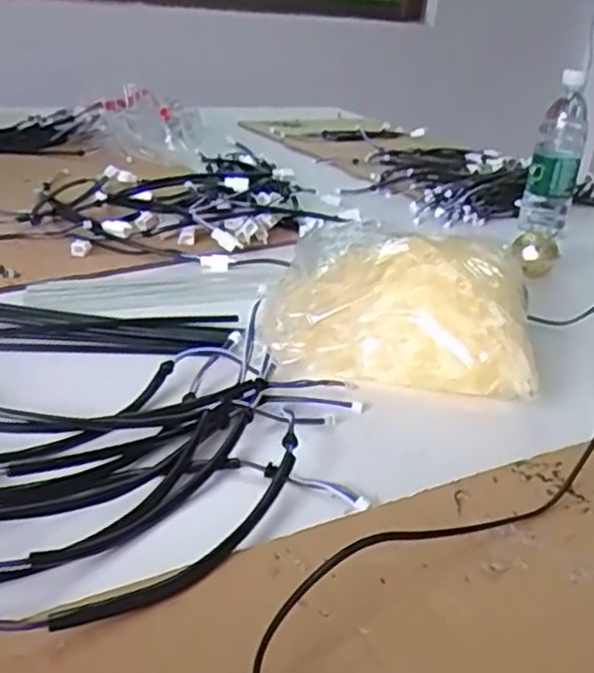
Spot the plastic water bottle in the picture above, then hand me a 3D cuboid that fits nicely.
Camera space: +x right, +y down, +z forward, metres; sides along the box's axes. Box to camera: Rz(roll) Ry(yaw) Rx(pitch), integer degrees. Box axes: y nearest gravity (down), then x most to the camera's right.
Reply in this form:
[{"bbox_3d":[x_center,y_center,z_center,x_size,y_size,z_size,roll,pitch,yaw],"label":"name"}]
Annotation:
[{"bbox_3d":[0.361,-0.248,0.992,0.063,0.215,0.054,13,28,15],"label":"plastic water bottle"}]

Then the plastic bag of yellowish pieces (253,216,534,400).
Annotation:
[{"bbox_3d":[0.092,-0.033,0.645,0.228,0.091,0.192,8,27,7],"label":"plastic bag of yellowish pieces"}]

